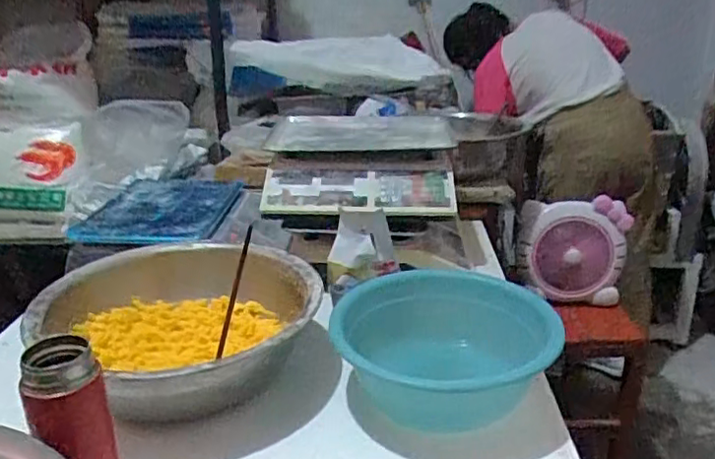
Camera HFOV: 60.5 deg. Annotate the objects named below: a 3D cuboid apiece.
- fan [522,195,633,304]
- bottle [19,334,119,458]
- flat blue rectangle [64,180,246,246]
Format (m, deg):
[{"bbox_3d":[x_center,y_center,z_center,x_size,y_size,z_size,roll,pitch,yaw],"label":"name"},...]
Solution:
[{"bbox_3d":[0.528,0.055,1.499,0.285,0.248,0.094,-5,21,-10],"label":"fan"},{"bbox_3d":[-0.245,0.194,0.539,0.062,0.201,0.052,-11,23,-25],"label":"bottle"},{"bbox_3d":[-0.360,-0.042,1.140,0.223,0.021,0.347,-1,21,1],"label":"flat blue rectangle"}]

